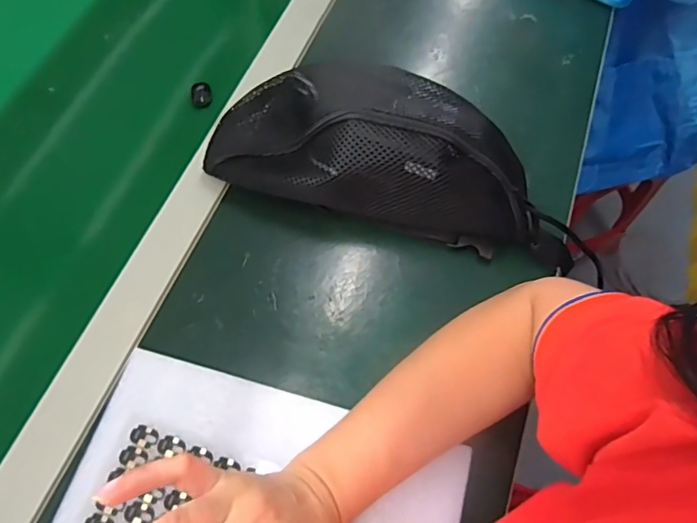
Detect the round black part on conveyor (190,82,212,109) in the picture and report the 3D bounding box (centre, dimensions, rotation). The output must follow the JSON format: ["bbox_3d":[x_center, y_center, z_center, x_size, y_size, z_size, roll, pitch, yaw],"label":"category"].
[{"bbox_3d":[-0.145,-0.164,0.501,0.019,0.015,0.020,1,65,-3],"label":"round black part on conveyor"}]

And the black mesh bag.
[{"bbox_3d":[0.046,-0.103,0.435,0.331,0.079,0.135,13,65,3],"label":"black mesh bag"}]

